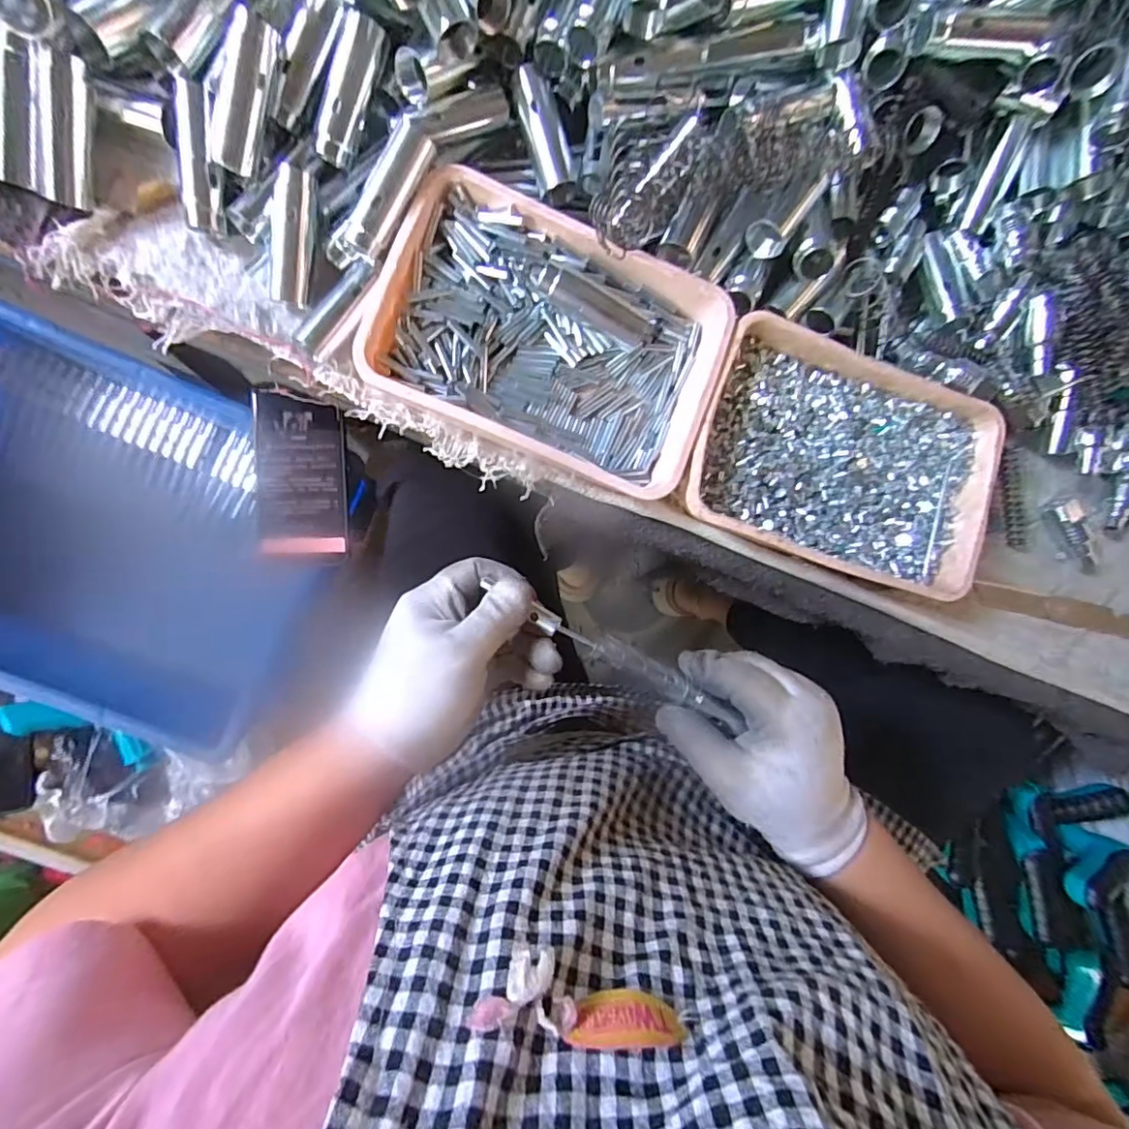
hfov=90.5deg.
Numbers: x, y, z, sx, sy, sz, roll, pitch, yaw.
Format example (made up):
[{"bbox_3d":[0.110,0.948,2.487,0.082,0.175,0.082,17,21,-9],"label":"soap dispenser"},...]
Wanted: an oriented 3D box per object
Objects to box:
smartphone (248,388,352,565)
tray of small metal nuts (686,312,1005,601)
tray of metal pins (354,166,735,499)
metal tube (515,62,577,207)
[{"bbox_3d":[-0.231,-0.076,0.493,0.074,0.012,0.146,-2,89,-9],"label":"smartphone"},{"bbox_3d":[0.182,-0.067,0.365,0.200,0.034,0.137,16,86,-9],"label":"tray of small metal nuts"},{"bbox_3d":[-0.008,-0.134,0.341,0.198,0.037,0.132,21,85,-8],"label":"tray of metal pins"},{"bbox_3d":[-0.012,-0.258,0.337,0.023,0.018,0.071,-16,91,-9],"label":"metal tube"}]

